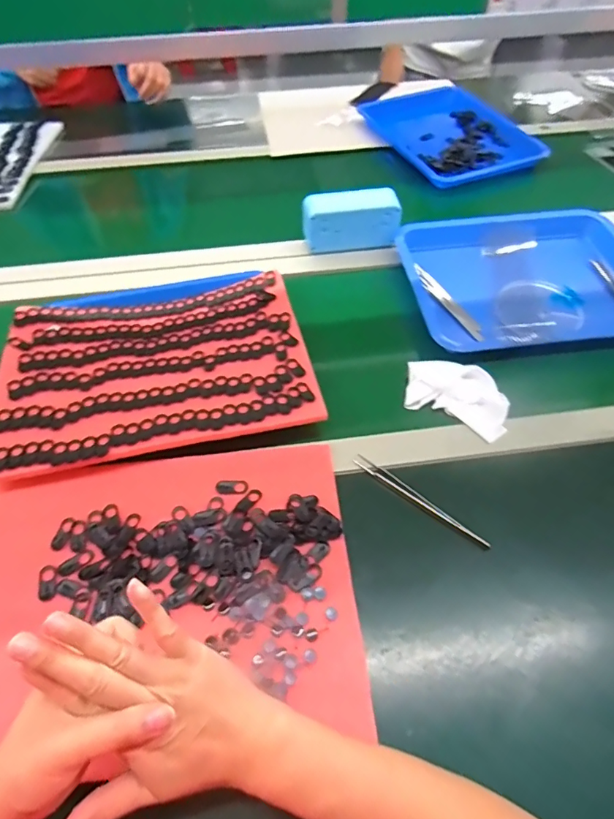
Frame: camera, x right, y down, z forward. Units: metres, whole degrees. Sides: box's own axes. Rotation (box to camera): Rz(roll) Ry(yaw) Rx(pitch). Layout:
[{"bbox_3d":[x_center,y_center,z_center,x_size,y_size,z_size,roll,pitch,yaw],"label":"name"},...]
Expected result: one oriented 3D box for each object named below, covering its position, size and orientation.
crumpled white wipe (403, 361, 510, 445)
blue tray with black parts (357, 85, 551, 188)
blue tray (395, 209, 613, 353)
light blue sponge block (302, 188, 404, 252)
[{"bbox_3d":[0.169,-0.017,0.536,0.114,0.027,0.071,16,54,13],"label":"crumpled white wipe"},{"bbox_3d":[0.296,-0.563,0.966,0.273,0.036,0.340,-17,54,-12],"label":"blue tray with black parts"},{"bbox_3d":[0.315,-0.188,0.666,0.344,0.032,0.262,-6,53,-4],"label":"blue tray"},{"bbox_3d":[0.066,-0.282,0.714,0.143,0.080,0.052,0,52,1],"label":"light blue sponge block"}]

